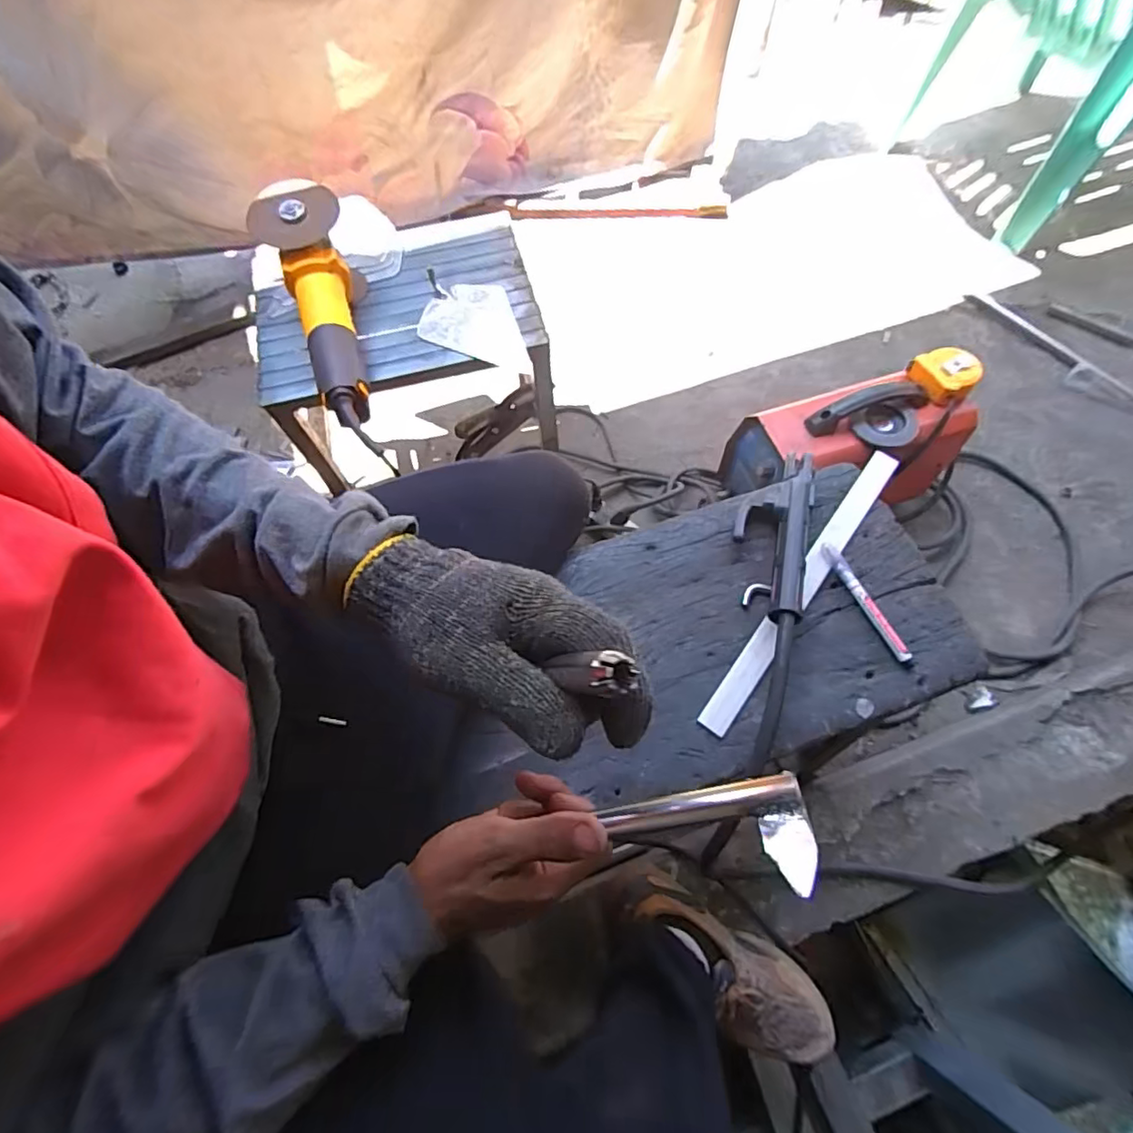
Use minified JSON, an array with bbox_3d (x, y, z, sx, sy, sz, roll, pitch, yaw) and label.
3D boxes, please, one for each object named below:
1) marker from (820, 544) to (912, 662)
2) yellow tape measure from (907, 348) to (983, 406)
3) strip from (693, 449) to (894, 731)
[{"bbox_3d":[0.288,0.032,0.552,0.016,0.009,0.127,-25,70,-8],"label":"marker"},{"bbox_3d":[0.560,-0.286,0.852,0.077,0.043,0.078,-23,70,-7],"label":"yellow tape measure"},{"bbox_3d":[0.236,0.014,0.565,0.027,0.010,0.357,35,72,14],"label":"strip"}]

